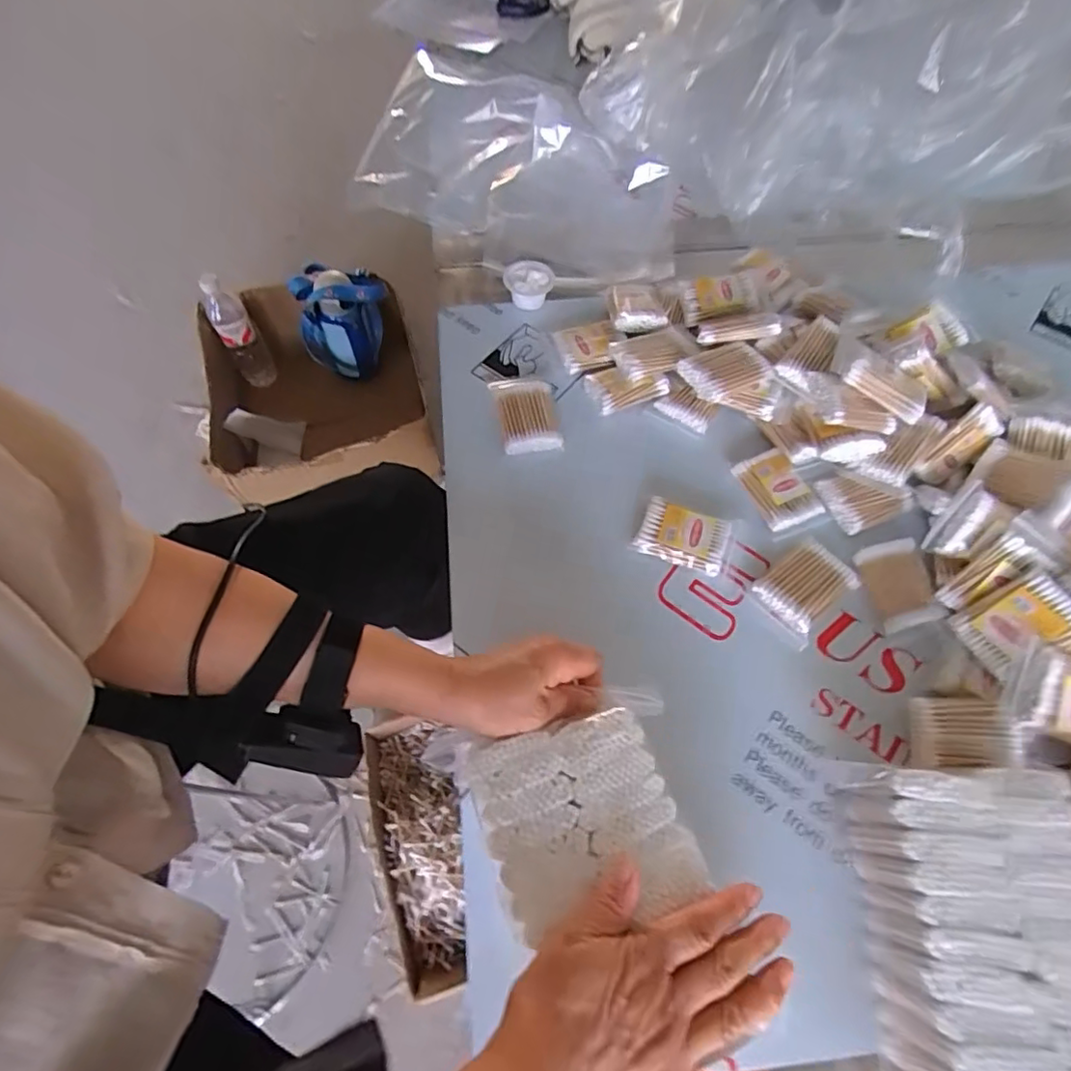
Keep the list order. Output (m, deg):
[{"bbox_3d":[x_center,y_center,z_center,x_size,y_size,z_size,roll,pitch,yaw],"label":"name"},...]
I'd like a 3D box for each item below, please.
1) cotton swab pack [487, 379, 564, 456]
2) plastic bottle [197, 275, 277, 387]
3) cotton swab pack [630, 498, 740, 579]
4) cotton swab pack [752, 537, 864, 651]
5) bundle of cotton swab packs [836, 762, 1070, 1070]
[{"bbox_3d":[-0.009,-0.118,0.576,0.057,0.019,0.087,-9,64,-6],"label":"cotton swab pack"},{"bbox_3d":[-0.550,-0.371,1.083,0.068,0.211,0.055,-29,67,-15],"label":"plastic bottle"},{"bbox_3d":[0.132,0.002,0.515,0.080,0.019,0.053,20,64,9],"label":"cotton swab pack"},{"bbox_3d":[0.227,0.045,0.492,0.079,0.011,0.060,-34,69,-17],"label":"cotton swab pack"},{"bbox_3d":[0.267,0.261,0.354,0.141,0.075,0.220,6,63,2],"label":"bundle of cotton swab packs"}]

